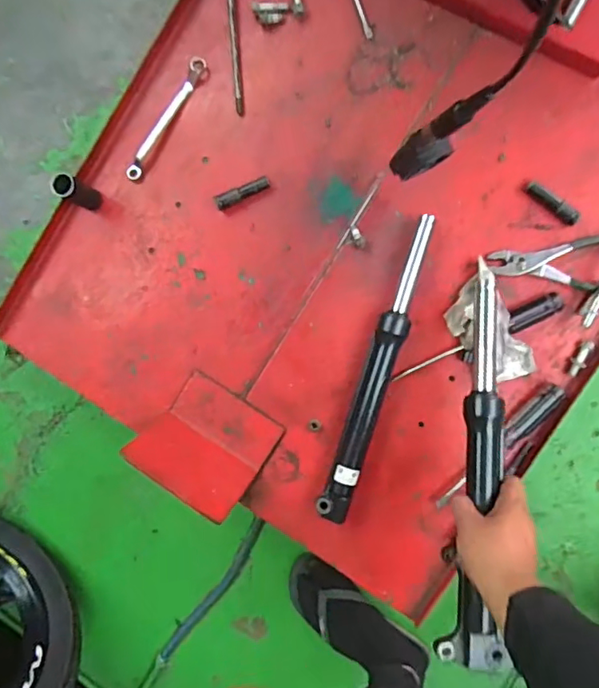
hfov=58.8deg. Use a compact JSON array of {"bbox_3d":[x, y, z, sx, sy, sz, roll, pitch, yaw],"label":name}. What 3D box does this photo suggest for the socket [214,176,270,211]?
[{"bbox_3d":[-0.079,-0.208,0.733,0.078,0.019,0.019,-23,87,8],"label":"socket"}]

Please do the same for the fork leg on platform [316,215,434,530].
[{"bbox_3d":[0.104,0.037,0.702,0.041,0.035,0.406,18,93,8],"label":"fork leg on platform"}]

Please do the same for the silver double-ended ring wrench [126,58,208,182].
[{"bbox_3d":[-0.190,-0.318,0.754,0.025,0.015,0.192,33,94,7],"label":"silver double-ended ring wrench"}]

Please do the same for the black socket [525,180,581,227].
[{"bbox_3d":[0.326,-0.182,0.684,0.077,0.018,0.017,41,95,6],"label":"black socket"}]

